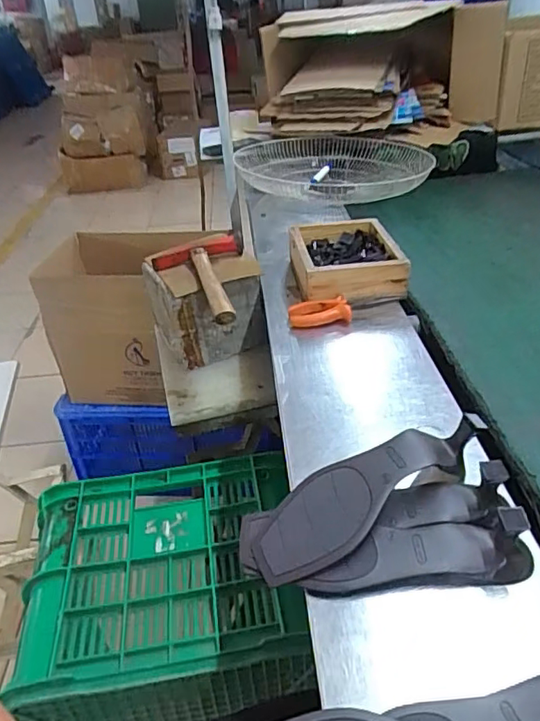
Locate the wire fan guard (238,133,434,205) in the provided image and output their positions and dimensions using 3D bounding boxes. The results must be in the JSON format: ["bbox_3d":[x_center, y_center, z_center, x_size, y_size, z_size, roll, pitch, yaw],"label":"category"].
[{"bbox_3d":[0.134,-0.436,1.283,0.446,0.094,0.444,0,33,4],"label":"wire fan guard"}]

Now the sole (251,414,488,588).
[{"bbox_3d":[0.090,0.119,0.482,0.233,0.044,0.085,-28,39,-14],"label":"sole"}]

